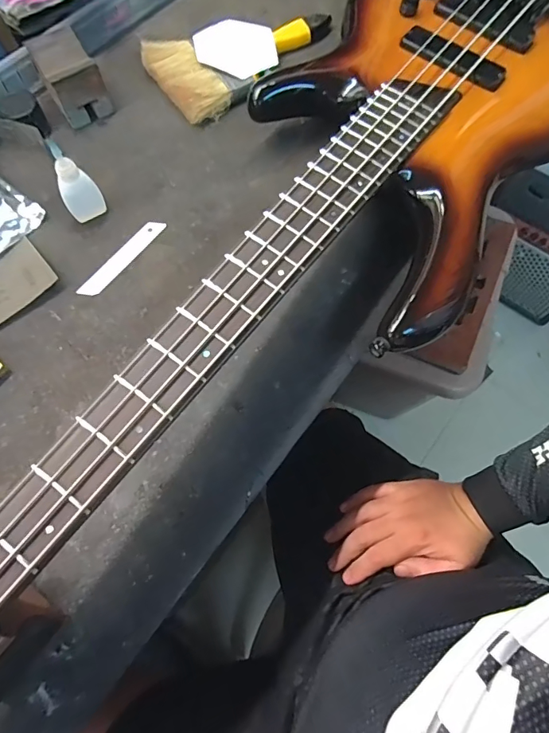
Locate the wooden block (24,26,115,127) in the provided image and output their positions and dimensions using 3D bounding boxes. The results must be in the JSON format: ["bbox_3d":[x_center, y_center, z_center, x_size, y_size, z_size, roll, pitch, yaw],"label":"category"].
[{"bbox_3d":[-0.218,-0.308,0.474,0.056,0.054,0.072,-28,73,-10],"label":"wooden block"}]

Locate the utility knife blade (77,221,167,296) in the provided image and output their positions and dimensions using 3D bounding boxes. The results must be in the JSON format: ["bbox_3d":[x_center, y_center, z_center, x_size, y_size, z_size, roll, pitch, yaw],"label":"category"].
[{"bbox_3d":[-0.147,-0.106,0.429,0.019,0.004,0.103,35,73,12],"label":"utility knife blade"}]

